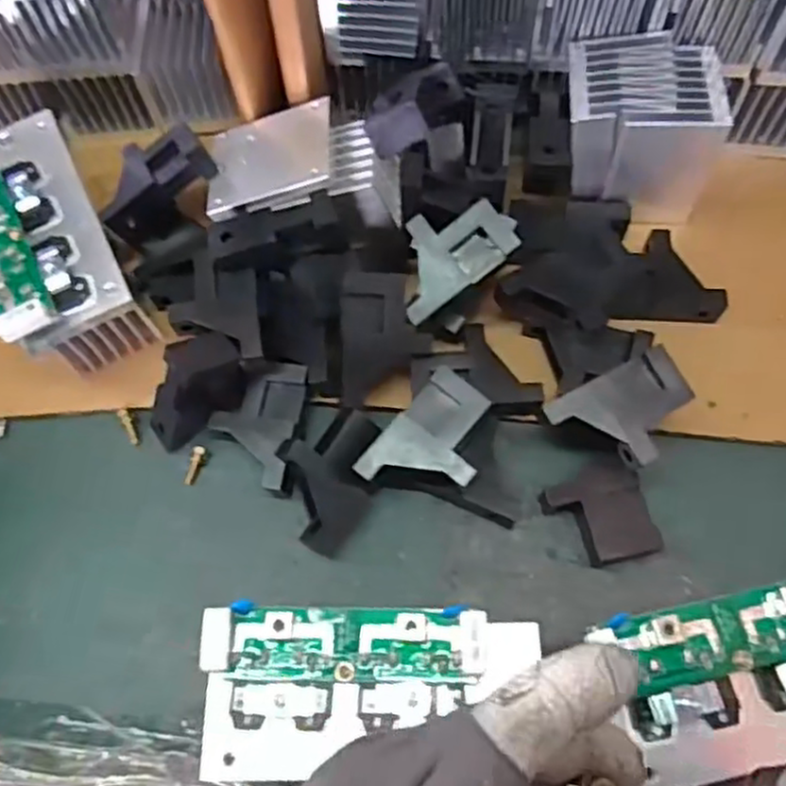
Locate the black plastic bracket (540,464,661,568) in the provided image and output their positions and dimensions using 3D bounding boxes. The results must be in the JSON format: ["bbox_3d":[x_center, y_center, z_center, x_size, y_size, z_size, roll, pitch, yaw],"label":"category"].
[{"bbox_3d":[0.095,0.059,0.341,0.045,0.019,0.043,-18,74,-5],"label":"black plastic bracket"}]

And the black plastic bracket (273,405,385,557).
[{"bbox_3d":[-0.026,0.042,0.351,0.046,0.020,0.058,-21,97,-28],"label":"black plastic bracket"}]

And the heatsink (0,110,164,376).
[{"bbox_3d":[-0.178,-0.077,0.374,0.061,0.057,0.130,-26,69,-8],"label":"heatsink"}]

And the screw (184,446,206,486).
[{"bbox_3d":[-0.100,0.036,0.367,0.006,0.004,0.020,14,74,4],"label":"screw"}]

